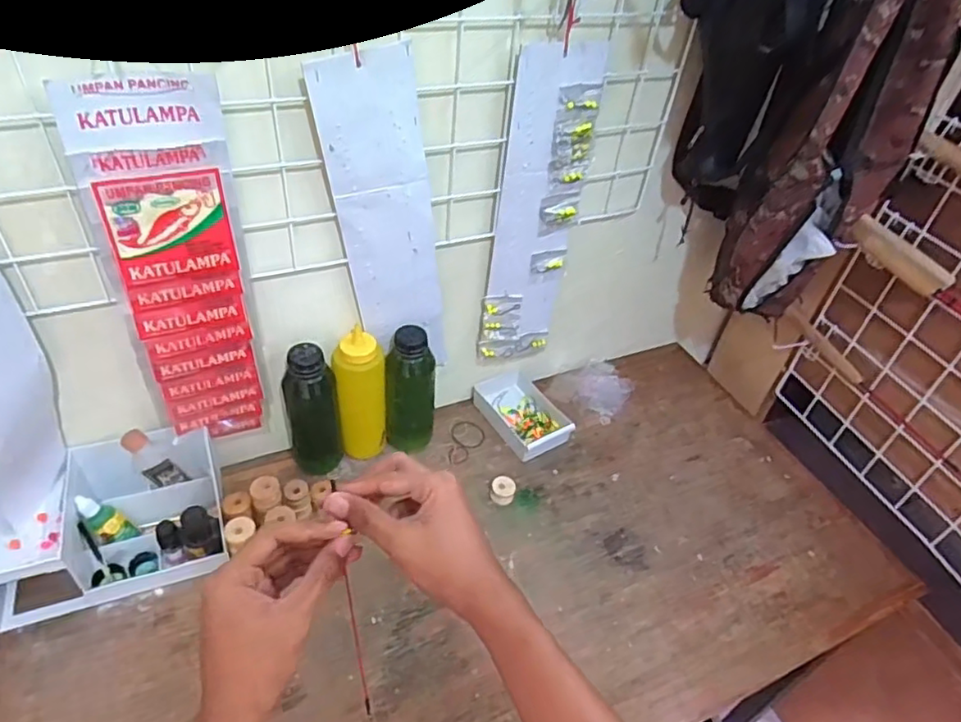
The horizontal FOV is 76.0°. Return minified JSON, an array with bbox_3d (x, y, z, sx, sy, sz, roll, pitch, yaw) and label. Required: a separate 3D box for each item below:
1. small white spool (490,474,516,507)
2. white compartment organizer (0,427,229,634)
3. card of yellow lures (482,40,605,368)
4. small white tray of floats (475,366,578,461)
[{"bbox_3d":[0.029,0.169,0.801,0.031,0.024,0.037,12,43,6],"label":"small white spool"},{"bbox_3d":[-0.414,0.169,0.683,0.230,0.114,0.156,-11,45,-18],"label":"white compartment organizer"},{"bbox_3d":[0.070,-0.162,0.741,0.112,0.403,0.027,-12,46,-19],"label":"card of yellow lures"},{"bbox_3d":[0.058,0.073,0.900,0.091,0.027,0.152,-23,50,-28],"label":"small white tray of floats"}]

